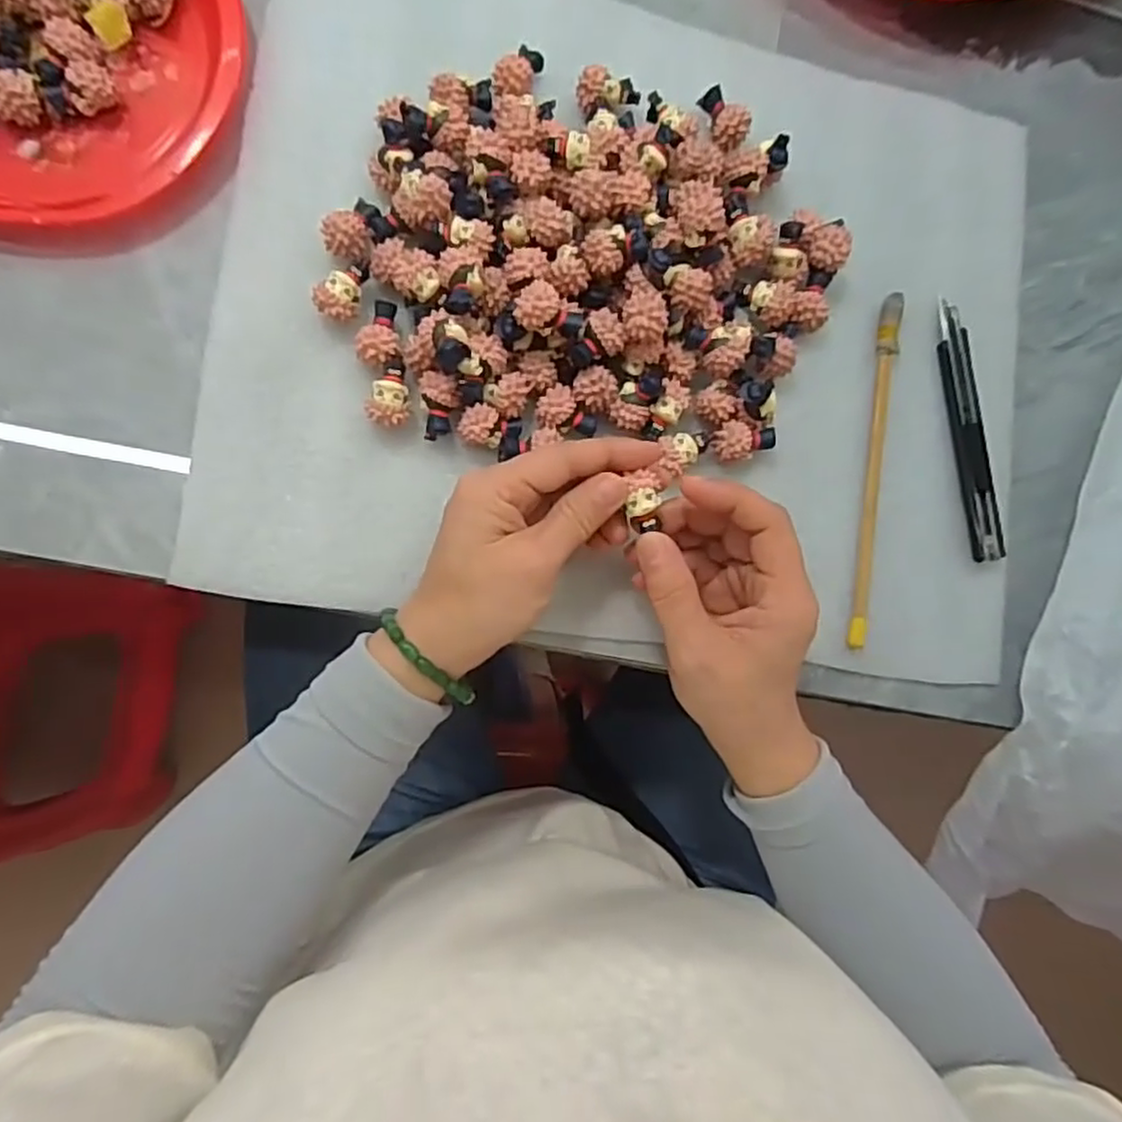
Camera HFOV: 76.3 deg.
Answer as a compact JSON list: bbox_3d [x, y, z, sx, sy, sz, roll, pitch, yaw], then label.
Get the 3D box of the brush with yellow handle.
[{"bbox_3d":[0.161,-0.047,0.364,0.011,0.009,0.182,9,84,-7],"label":"brush with yellow handle"}]

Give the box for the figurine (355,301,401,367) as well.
[{"bbox_3d":[-0.084,-0.104,0.333,0.019,0.017,0.031,-4,85,-8],"label":"figurine"}]

